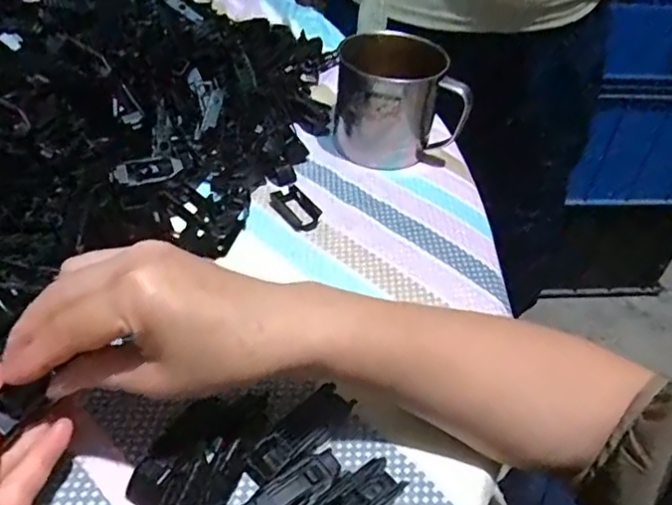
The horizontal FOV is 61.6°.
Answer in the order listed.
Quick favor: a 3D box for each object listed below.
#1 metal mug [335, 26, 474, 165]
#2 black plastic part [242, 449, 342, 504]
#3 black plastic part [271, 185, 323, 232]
[{"bbox_3d":[0.054,-0.139,0.497,0.108,0.090,0.095,3,44,-3],"label":"metal mug"},{"bbox_3d":[-0.026,0.122,0.280,0.064,0.015,0.017,-25,52,-28],"label":"black plastic part"},{"bbox_3d":[-0.031,-0.036,0.439,0.029,0.006,0.051,-25,52,-28],"label":"black plastic part"}]

